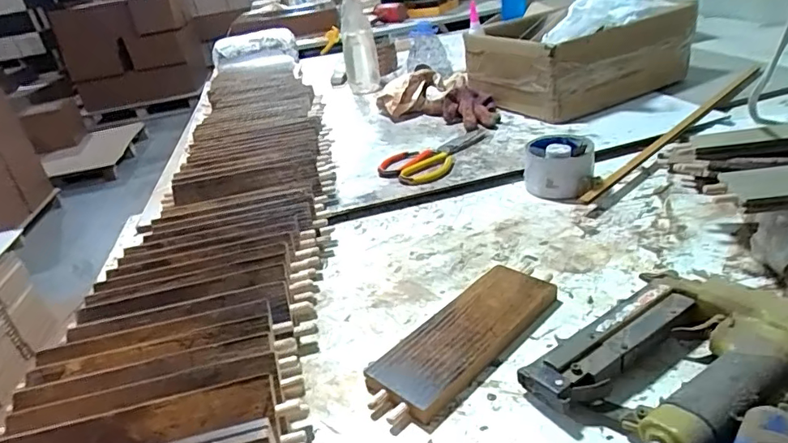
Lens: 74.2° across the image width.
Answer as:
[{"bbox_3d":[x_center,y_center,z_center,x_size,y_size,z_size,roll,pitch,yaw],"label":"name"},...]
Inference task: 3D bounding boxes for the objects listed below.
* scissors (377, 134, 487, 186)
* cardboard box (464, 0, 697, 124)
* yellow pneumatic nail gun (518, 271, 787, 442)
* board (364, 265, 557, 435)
[{"bbox_3d":[0.050,-0.093,0.785,0.110,0.019,0.184,8,31,28],"label":"scissors"},{"bbox_3d":[0.314,-0.300,0.955,0.298,0.128,0.281,-18,29,-19],"label":"cardboard box"},{"bbox_3d":[0.194,0.100,0.371,0.193,0.042,0.124,-22,31,-26],"label":"yellow pneumatic nail gun"},{"bbox_3d":[0.059,0.097,0.440,0.069,0.018,0.201,18,37,40],"label":"board"}]

